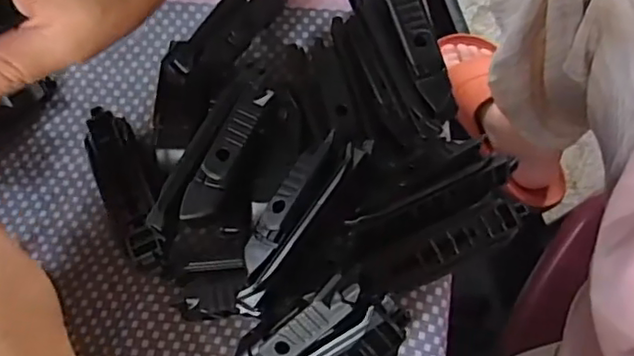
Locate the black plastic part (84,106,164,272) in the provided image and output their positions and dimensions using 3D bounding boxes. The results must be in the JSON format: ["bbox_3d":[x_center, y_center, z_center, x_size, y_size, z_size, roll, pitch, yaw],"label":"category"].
[{"bbox_3d":[-0.083,0.003,0.261,0.021,0.016,0.079,-25,75,-5],"label":"black plastic part"}]

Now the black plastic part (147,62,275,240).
[{"bbox_3d":[-0.040,-0.009,0.248,0.021,0.018,0.076,28,78,9],"label":"black plastic part"}]

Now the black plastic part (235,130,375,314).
[{"bbox_3d":[-0.009,0.015,0.237,0.026,0.019,0.076,38,80,11],"label":"black plastic part"}]

